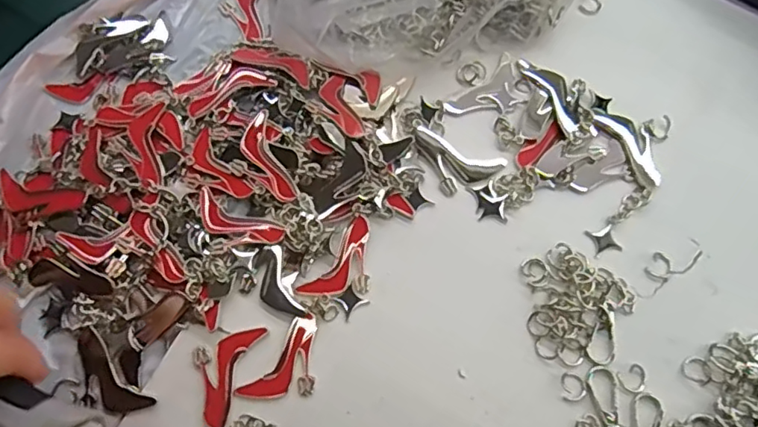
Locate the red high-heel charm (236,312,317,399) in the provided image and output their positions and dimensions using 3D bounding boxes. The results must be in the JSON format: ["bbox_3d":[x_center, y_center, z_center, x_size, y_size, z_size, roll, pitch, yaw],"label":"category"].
[{"bbox_3d":[-0.039,0.069,0.257,0.025,0.004,0.045,36,76,10],"label":"red high-heel charm"}]

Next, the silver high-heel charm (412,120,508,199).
[{"bbox_3d":[0.036,-0.024,0.287,0.049,0.004,0.027,22,74,7],"label":"silver high-heel charm"}]

